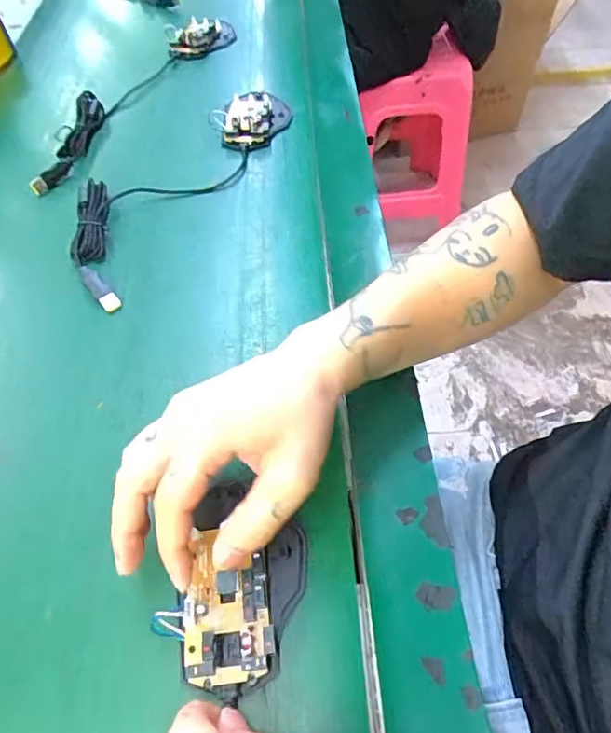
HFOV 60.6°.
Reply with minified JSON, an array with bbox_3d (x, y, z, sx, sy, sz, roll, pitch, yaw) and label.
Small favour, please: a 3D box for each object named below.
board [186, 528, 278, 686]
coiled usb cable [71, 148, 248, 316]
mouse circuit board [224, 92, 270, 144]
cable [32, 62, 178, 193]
[{"bbox_3d":[-0.042,0.125,0.282,0.044,0.008,0.077,-8,55,-3],"label":"board"},{"bbox_3d":[-0.155,-0.152,0.489,0.116,0.010,0.224,21,59,17],"label":"coiled usb cable"},{"bbox_3d":[-0.062,-0.272,0.569,0.045,0.012,0.089,-3,55,2],"label":"mouse circuit board"},{"bbox_3d":[-0.237,-0.296,0.606,0.052,0.026,0.287,10,56,10],"label":"cable"}]

